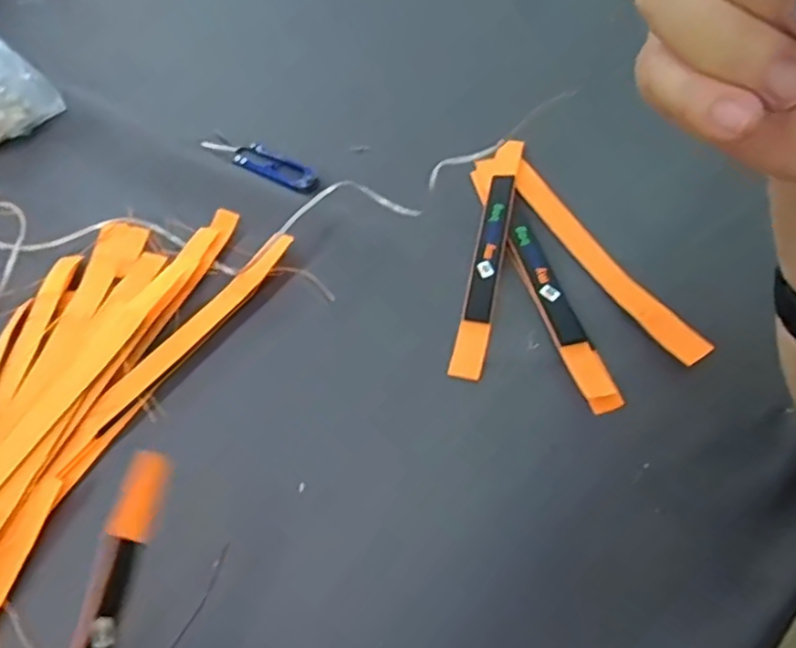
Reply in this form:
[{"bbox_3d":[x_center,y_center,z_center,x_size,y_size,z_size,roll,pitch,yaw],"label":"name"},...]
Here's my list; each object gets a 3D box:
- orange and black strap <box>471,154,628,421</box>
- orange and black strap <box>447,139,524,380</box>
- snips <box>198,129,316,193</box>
[{"bbox_3d":[0.099,-0.041,0.452,0.026,0.004,0.231,-15,58,-7],"label":"orange and black strap"},{"bbox_3d":[0.070,-0.060,0.468,0.019,0.012,0.226,10,58,9],"label":"orange and black strap"},{"bbox_3d":[-0.117,-0.140,0.529,0.115,0.009,0.028,29,63,20],"label":"snips"}]

